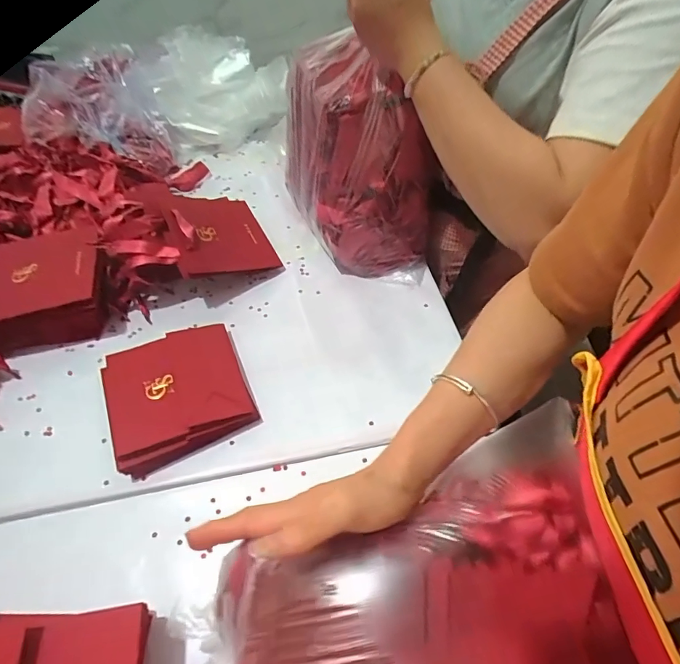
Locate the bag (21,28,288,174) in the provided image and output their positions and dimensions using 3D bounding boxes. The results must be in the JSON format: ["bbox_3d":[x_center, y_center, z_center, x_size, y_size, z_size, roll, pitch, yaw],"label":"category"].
[{"bbox_3d":[-0.314,-0.418,0.796,0.433,0.144,0.225,-28,56,-18],"label":"bag"}]

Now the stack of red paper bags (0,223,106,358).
[{"bbox_3d":[-0.377,-0.067,0.578,0.161,0.070,0.176,-20,54,-12],"label":"stack of red paper bags"}]

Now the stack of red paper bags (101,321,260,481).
[{"bbox_3d":[-0.183,0.064,0.497,0.143,0.038,0.150,-23,54,-14],"label":"stack of red paper bags"}]

